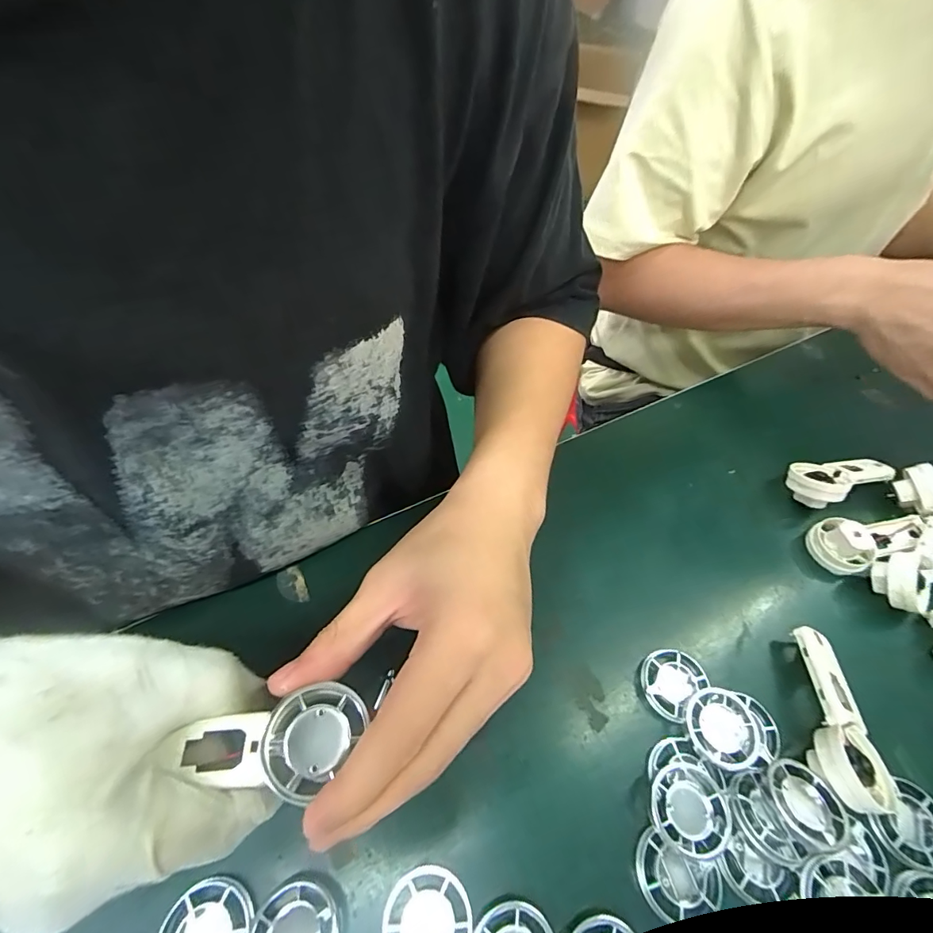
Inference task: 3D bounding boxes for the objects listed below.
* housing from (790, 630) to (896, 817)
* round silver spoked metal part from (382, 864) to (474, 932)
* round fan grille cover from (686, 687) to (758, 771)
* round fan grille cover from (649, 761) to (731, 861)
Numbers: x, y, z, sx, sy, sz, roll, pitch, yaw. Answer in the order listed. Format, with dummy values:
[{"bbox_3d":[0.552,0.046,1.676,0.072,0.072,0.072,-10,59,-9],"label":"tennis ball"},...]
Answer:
[{"bbox_3d":[0.206,0.136,0.255,0.036,0.026,0.090,9,55,2],"label":"housing"},{"bbox_3d":[-0.018,0.203,0.203,0.038,0.004,0.038,2,55,-3],"label":"round silver spoked metal part"},{"bbox_3d":[0.140,0.144,0.253,0.037,0.007,0.038,2,55,-3],"label":"round fan grille cover"},{"bbox_3d":[0.111,0.172,0.231,0.038,0.011,0.037,2,55,-3],"label":"round fan grille cover"}]

